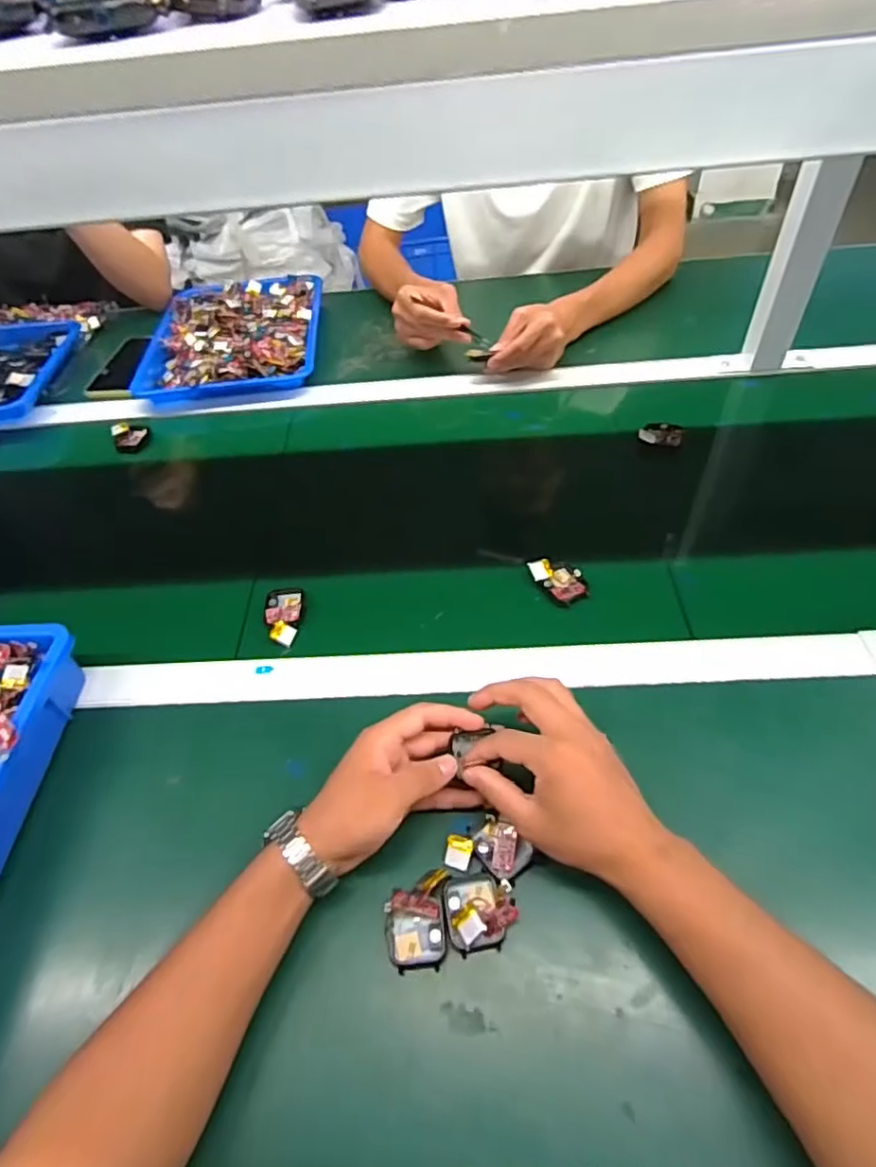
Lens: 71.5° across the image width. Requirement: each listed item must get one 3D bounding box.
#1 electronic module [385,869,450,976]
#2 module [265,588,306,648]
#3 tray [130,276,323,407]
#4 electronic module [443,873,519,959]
[{"bbox_3d":[-0.014,0.224,0.406,0.039,0.017,0.056,-3,51,4],"label":"electronic module"},{"bbox_3d":[-0.146,0.030,0.582,0.034,0.018,0.069,-11,51,-3],"label":"module"},{"bbox_3d":[-0.305,-0.376,0.918,0.254,0.038,0.303,-5,51,2],"label":"tray"},{"bbox_3d":[0.028,0.215,0.403,0.046,0.021,0.046,-8,51,0],"label":"electronic module"}]

